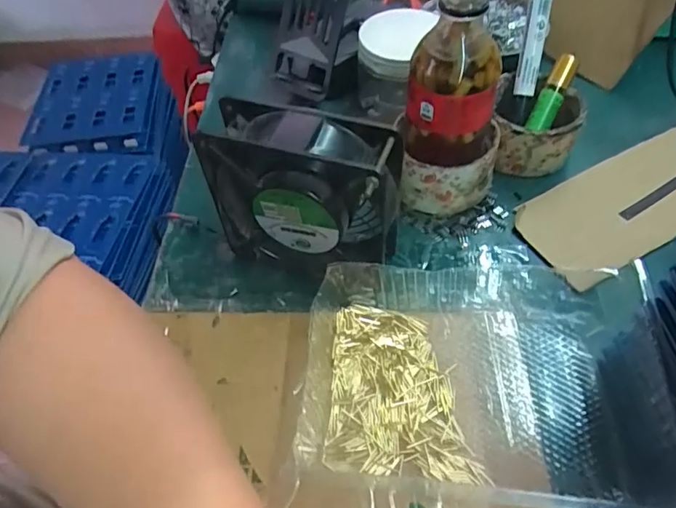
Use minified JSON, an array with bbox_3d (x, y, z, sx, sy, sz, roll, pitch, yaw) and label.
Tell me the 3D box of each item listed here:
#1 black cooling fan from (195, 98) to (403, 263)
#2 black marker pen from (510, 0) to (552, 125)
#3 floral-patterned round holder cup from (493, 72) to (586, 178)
[{"bbox_3d":[-0.023,-0.034,0.329,0.124,0.120,0.045,14,55,15],"label":"black cooling fan"},{"bbox_3d":[0.158,-0.166,0.404,0.019,0.114,0.015,9,18,11],"label":"black marker pen"},{"bbox_3d":[0.163,-0.108,0.413,0.068,0.052,0.076,11,54,13],"label":"floral-patterned round holder cup"}]

